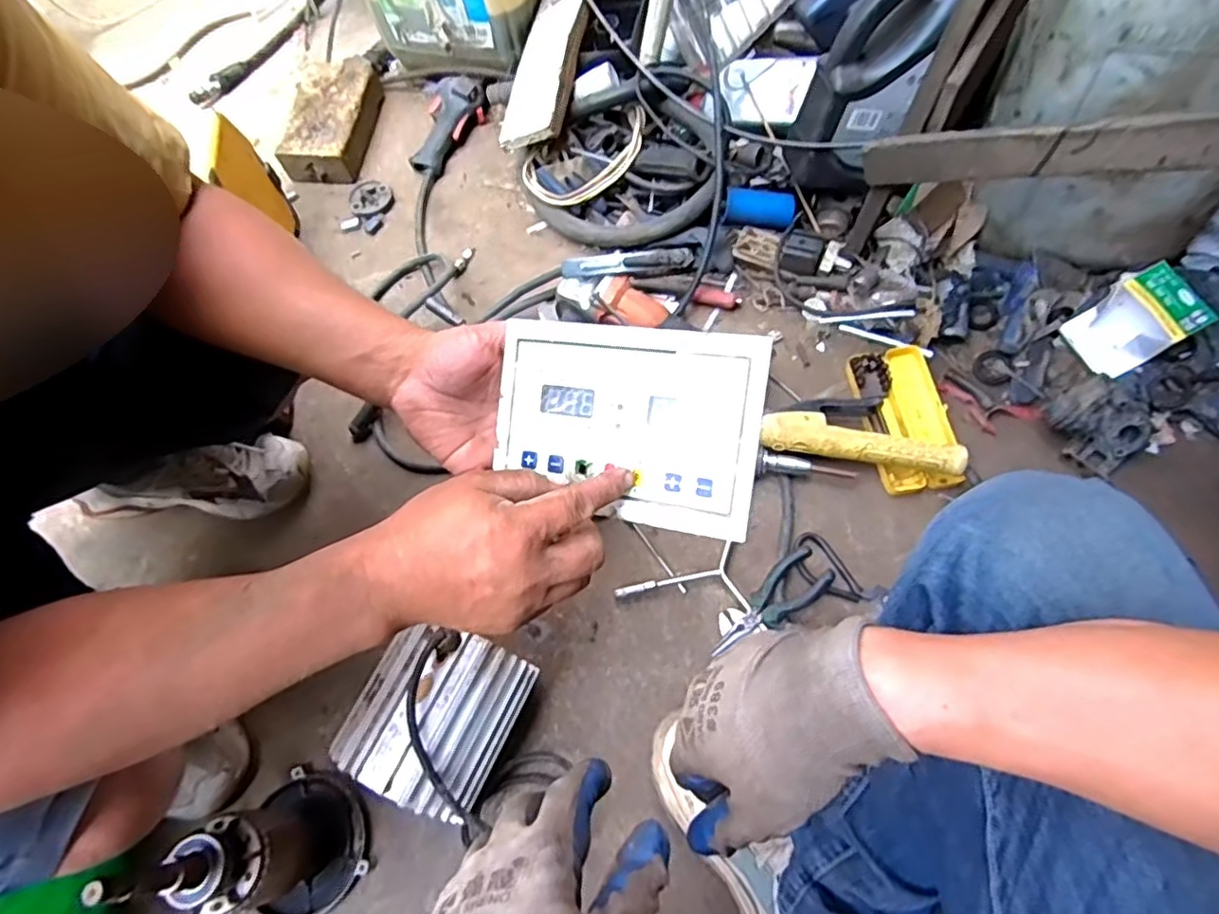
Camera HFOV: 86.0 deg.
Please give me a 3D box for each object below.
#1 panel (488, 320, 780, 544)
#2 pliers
[{"bbox_3d":[0.010,-0.023,0.415,0.166,0.009,0.122,9,93,19],"label":"panel"},{"bbox_3d":[0.187,0.170,0.733,0.060,0.018,0.153,34,75,33],"label":"pliers"}]

